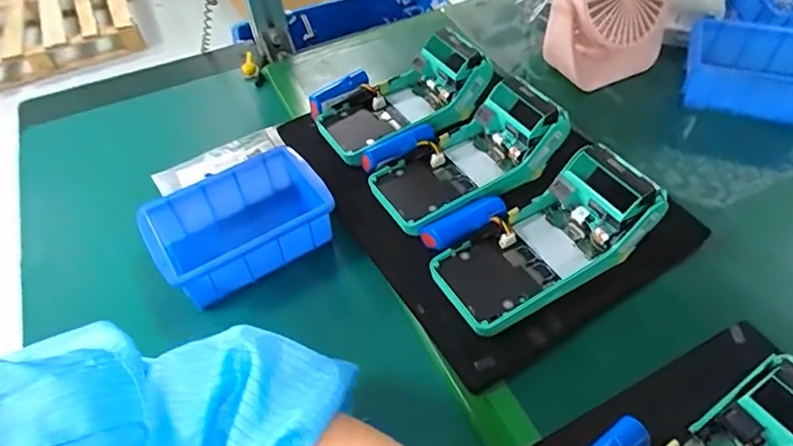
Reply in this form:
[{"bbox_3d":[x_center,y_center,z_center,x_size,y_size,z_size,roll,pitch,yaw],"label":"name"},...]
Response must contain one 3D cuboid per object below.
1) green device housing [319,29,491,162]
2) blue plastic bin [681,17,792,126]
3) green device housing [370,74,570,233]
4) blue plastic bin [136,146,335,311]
[{"bbox_3d":[0.008,-0.121,0.527,0.172,0.056,0.090,-30,56,-3],"label":"green device housing"},{"bbox_3d":[0.370,-0.153,0.540,0.142,0.065,0.099,19,52,13],"label":"blue plastic bin"},{"bbox_3d":[0.066,-0.064,0.460,0.173,0.070,0.080,-24,55,-20],"label":"green device housing"},{"bbox_3d":[-0.132,0.001,0.456,0.149,0.059,0.094,-29,57,-24],"label":"blue plastic bin"}]

